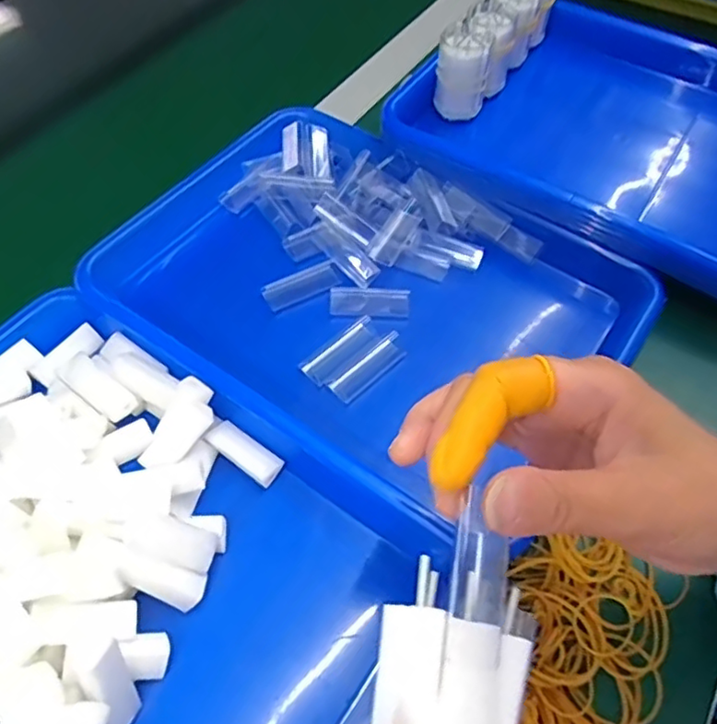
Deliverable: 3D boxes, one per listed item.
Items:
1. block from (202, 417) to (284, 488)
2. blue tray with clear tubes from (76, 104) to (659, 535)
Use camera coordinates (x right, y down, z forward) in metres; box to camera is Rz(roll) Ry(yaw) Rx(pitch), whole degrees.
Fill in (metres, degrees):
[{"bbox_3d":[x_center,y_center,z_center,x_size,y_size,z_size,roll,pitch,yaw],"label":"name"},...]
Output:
[{"bbox_3d":[-0.065,0.052,0.359,0.046,0.010,0.018,32,62,18],"label":"block"},{"bbox_3d":[-0.001,-0.051,0.431,0.342,0.050,0.247,33,63,19],"label":"blue tray with clear tubes"}]

